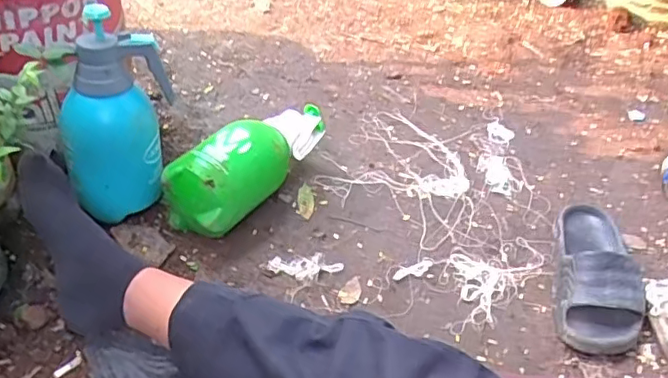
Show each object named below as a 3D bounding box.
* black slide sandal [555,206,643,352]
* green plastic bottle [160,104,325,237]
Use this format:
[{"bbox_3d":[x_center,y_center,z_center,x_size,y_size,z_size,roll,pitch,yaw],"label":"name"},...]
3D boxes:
[{"bbox_3d":[0.369,0.105,0.808,0.105,0.081,0.263,12,44,9],"label":"black slide sandal"},{"bbox_3d":[-0.111,-0.041,0.907,0.114,0.125,0.305,31,50,26],"label":"green plastic bottle"}]

